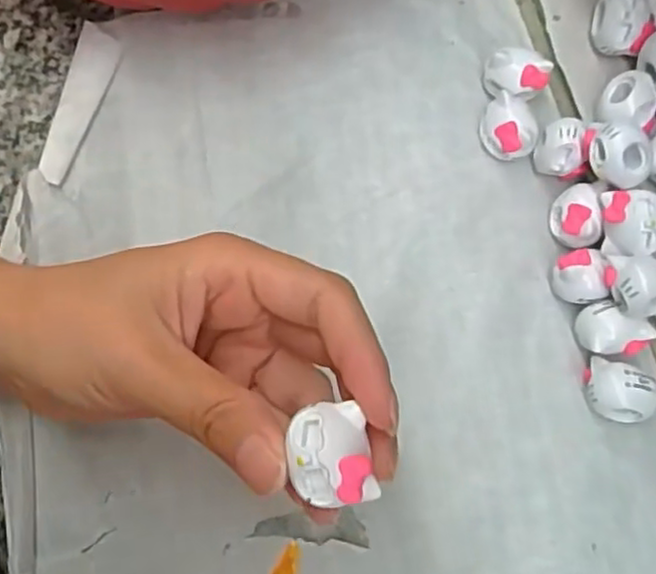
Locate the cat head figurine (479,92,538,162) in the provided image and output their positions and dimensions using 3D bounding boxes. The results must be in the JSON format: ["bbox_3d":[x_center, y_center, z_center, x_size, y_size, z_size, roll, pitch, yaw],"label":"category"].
[{"bbox_3d":[0.071,-0.063,0.277,0.016,0.021,0.025,-37,81,-8],"label":"cat head figurine"}]

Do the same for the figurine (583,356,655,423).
[{"bbox_3d":[0.107,0.039,0.257,0.024,0.018,0.019,27,79,5],"label":"figurine"}]

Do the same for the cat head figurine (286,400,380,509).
[{"bbox_3d":[0.000,0.041,0.169,0.019,0.006,0.024,-11,79,-3],"label":"cat head figurine"}]

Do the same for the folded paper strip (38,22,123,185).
[{"bbox_3d":[-0.101,-0.074,0.283,0.017,0.004,0.067,19,76,-18],"label":"folded paper strip"}]

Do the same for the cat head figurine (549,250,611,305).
[{"bbox_3d":[0.095,-0.003,0.267,0.019,0.018,0.019,-1,78,-1],"label":"cat head figurine"}]

